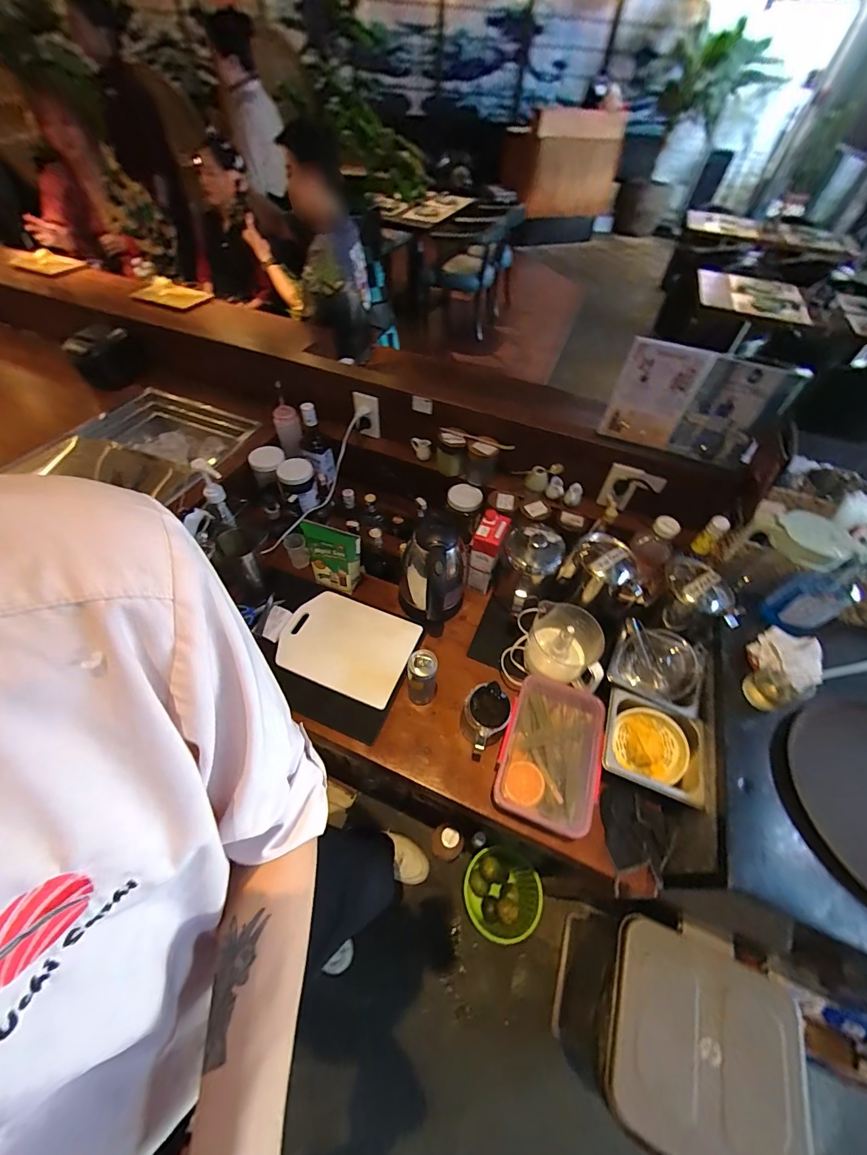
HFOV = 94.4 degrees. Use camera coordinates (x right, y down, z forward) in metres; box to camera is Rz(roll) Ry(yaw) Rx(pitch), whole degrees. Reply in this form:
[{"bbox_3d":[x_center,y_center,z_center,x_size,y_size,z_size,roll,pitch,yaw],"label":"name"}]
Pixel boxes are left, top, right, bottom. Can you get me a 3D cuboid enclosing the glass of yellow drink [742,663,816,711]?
[{"bbox_3d":[0.627,0.204,0.733,0.073,0.075,0.063,0,52,-4],"label":"glass of yellow drink"}]

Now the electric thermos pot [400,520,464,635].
[{"bbox_3d":[-0.007,0.009,0.916,0.147,0.235,0.144,2,52,-3],"label":"electric thermos pot"}]

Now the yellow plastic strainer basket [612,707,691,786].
[{"bbox_3d":[0.422,0.326,0.785,0.126,0.081,0.105,21,54,12],"label":"yellow plastic strainer basket"}]

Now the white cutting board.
[{"bbox_3d":[-0.198,0.153,0.926,0.289,0.013,0.212,20,58,11],"label":"white cutting board"}]

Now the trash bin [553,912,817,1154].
[{"bbox_3d":[0.472,0.986,0.901,0.392,0.443,0.321,19,53,10],"label":"trash bin"}]

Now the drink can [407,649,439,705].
[{"bbox_3d":[-0.023,0.206,0.811,0.058,0.146,0.060,2,52,-3],"label":"drink can"}]

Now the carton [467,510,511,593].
[{"bbox_3d":[0.129,-0.059,0.988,0.062,0.191,0.101,21,54,11],"label":"carton"}]

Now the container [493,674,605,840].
[{"bbox_3d":[0.221,0.321,0.767,0.172,0.091,0.264,21,54,12],"label":"container"}]

